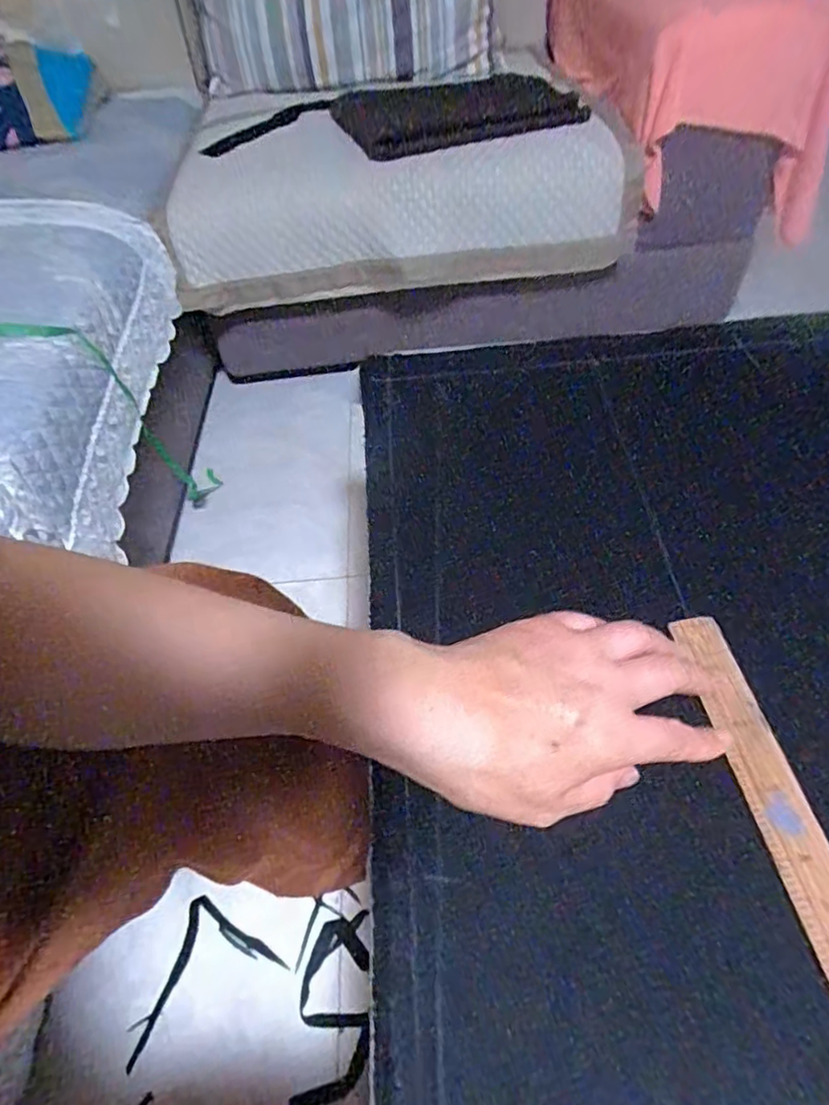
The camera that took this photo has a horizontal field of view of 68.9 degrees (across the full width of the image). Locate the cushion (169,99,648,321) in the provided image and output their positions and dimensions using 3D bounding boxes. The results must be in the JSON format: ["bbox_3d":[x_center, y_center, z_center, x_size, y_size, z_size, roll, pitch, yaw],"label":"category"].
[{"bbox_3d":[-0.015,-0.558,0.950,0.732,0.272,0.109,-12,53,-4],"label":"cushion"}]

